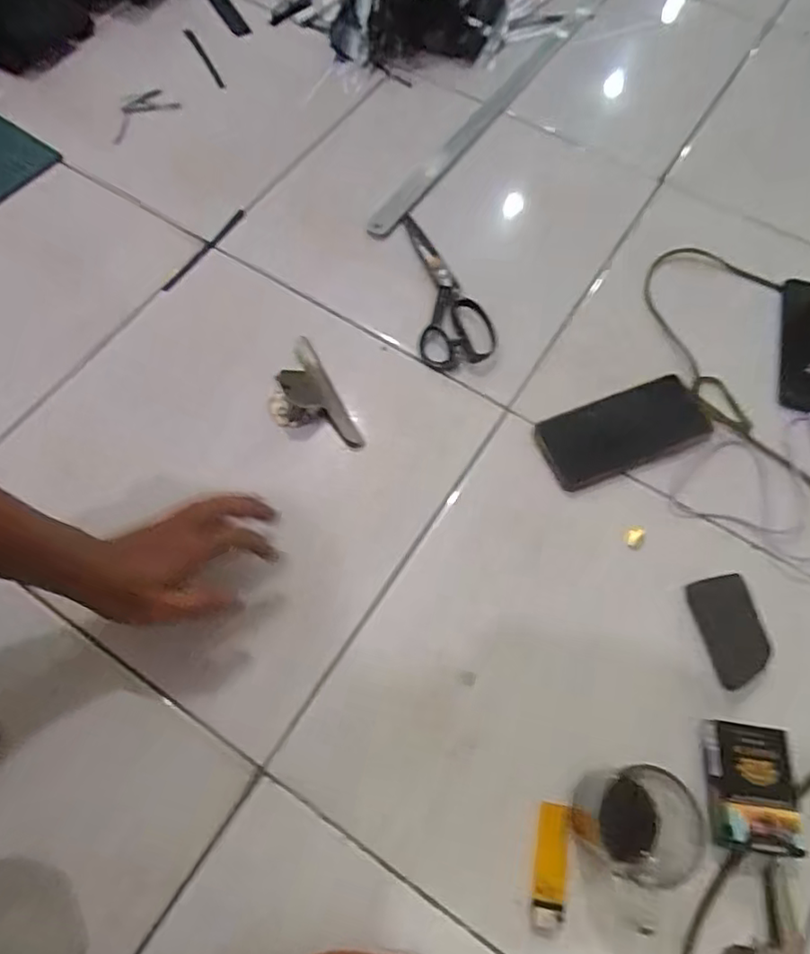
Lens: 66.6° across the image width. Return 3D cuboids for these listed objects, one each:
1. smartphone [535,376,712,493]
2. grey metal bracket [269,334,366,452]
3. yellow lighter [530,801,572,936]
[{"bbox_3d":[0.223,-0.046,0.629,0.170,0.008,0.083,-20,67,-10],"label":"smartphone"},{"bbox_3d":[-0.103,-0.082,0.622,0.069,0.041,0.142,-25,67,-12],"label":"grey metal bracket"},{"bbox_3d":[0.109,0.292,0.460,0.024,0.013,0.083,8,65,3],"label":"yellow lighter"}]

